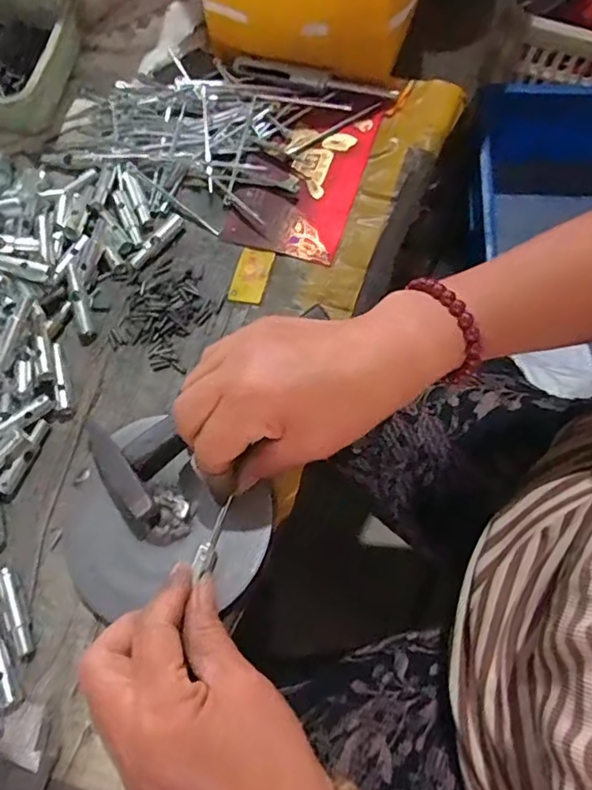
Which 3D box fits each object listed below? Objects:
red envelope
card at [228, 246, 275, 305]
[{"bbox_3d":[0.007,-0.176,0.432,0.086,0.006,0.153,17,72,8],"label":"red envelope"},{"bbox_3d":[-0.031,-0.086,0.398,0.024,0.004,0.044,13,71,6],"label":"card"}]

